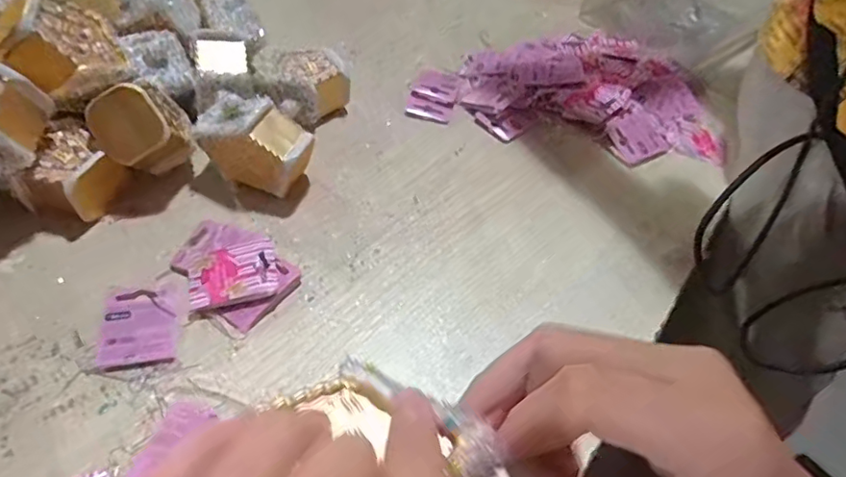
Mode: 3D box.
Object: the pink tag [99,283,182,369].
[{"bbox_3d":[-0.181,0.054,0.359,0.043,0.008,0.054,-6,53,-13],"label":"pink tag"}]

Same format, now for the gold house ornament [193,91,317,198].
[{"bbox_3d":[-0.130,-0.072,0.438,0.079,0.073,0.046,23,52,10],"label":"gold house ornament"}]

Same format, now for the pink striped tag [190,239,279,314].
[{"bbox_3d":[-0.131,0.025,0.384,0.058,0.007,0.047,-13,55,-11],"label":"pink striped tag"}]

